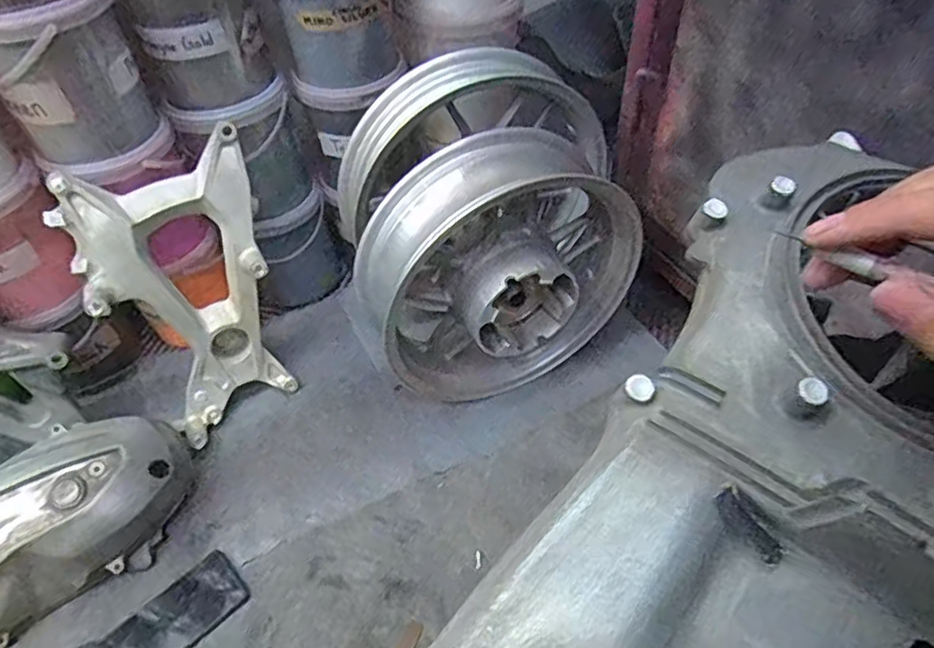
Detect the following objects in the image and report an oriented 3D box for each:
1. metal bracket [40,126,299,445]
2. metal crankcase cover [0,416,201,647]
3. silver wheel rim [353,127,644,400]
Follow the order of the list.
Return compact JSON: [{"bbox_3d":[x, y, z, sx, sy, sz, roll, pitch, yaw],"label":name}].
[{"bbox_3d":[-0.349,-0.041,0.814,0.235,0.363,0.080,-27,29,-20],"label":"metal bracket"},{"bbox_3d":[-0.528,0.258,0.705,0.424,0.127,0.151,-28,53,-21],"label":"metal crankcase cover"},{"bbox_3d":[0.045,-0.064,0.825,0.347,0.336,0.171,-19,50,-14],"label":"silver wheel rim"}]

